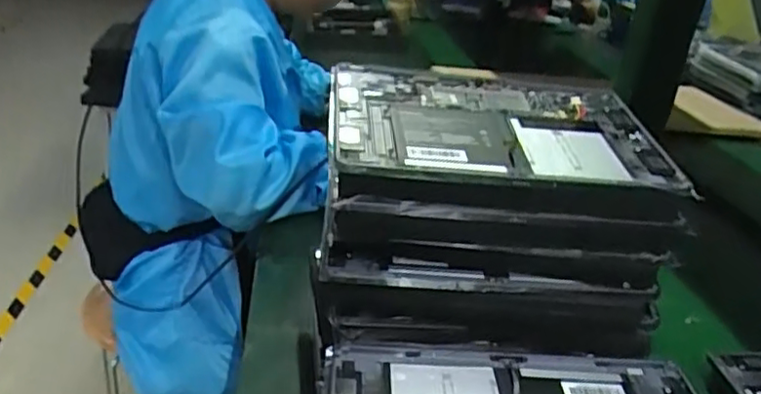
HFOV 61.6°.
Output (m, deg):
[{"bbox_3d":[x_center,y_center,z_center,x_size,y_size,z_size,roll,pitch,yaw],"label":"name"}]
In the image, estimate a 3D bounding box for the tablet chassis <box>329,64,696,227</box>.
[{"bbox_3d":[0.090,-0.051,0.515,0.255,0.027,0.179,4,36,-7],"label":"tablet chassis"}]

